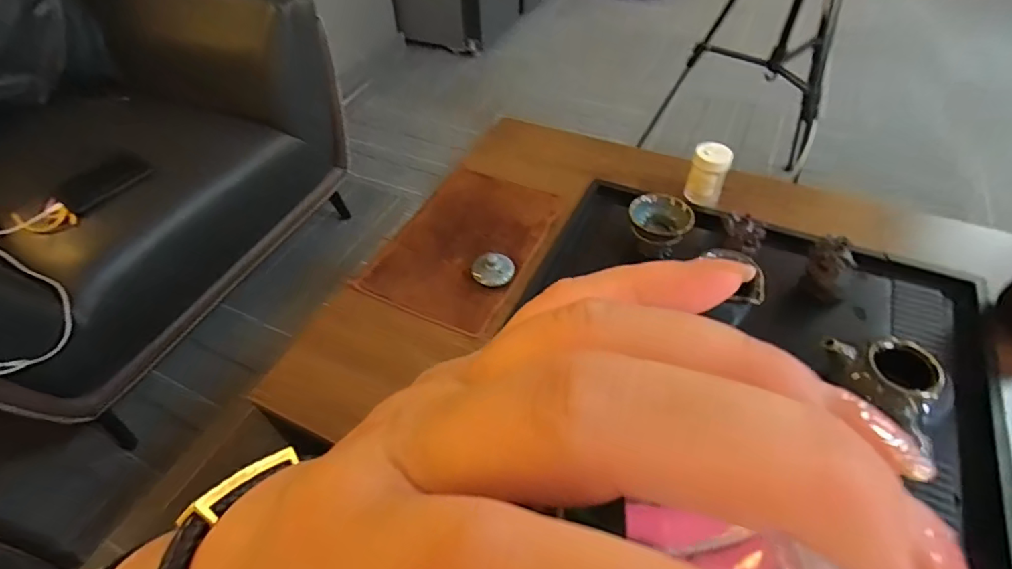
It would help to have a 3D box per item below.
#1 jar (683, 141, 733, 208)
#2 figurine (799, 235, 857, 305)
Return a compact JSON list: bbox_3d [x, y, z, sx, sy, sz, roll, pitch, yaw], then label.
[{"bbox_3d":[0.273,-0.149,0.691,0.047,0.075,0.041,15,51,15],"label":"jar"},{"bbox_3d":[0.365,-0.015,0.579,0.046,0.071,0.039,23,53,21],"label":"figurine"}]

